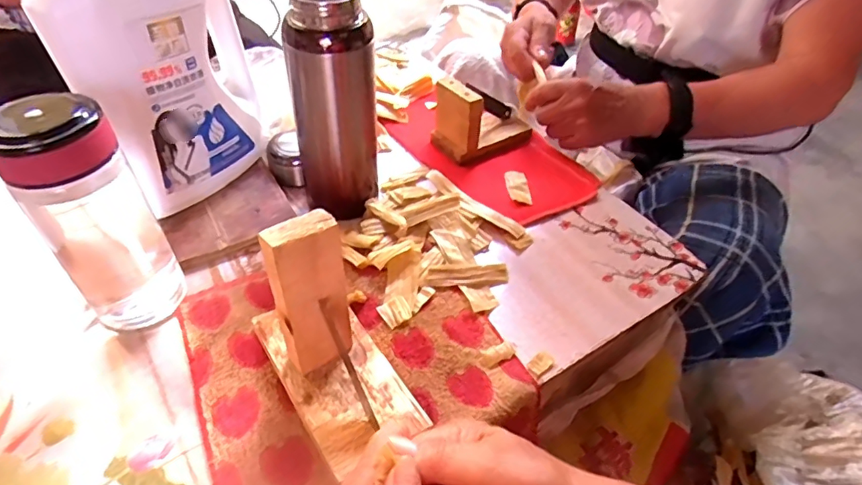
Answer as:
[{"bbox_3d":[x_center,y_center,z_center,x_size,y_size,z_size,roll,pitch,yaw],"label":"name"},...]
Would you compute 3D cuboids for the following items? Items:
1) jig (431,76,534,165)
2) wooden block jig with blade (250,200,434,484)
[{"bbox_3d":[0.061,-0.150,0.587,0.111,0.079,0.073,-32,54,-29],"label":"jig"},{"bbox_3d":[-0.065,0.058,0.329,0.071,0.134,0.136,-25,50,-25],"label":"wooden block jig with blade"}]

